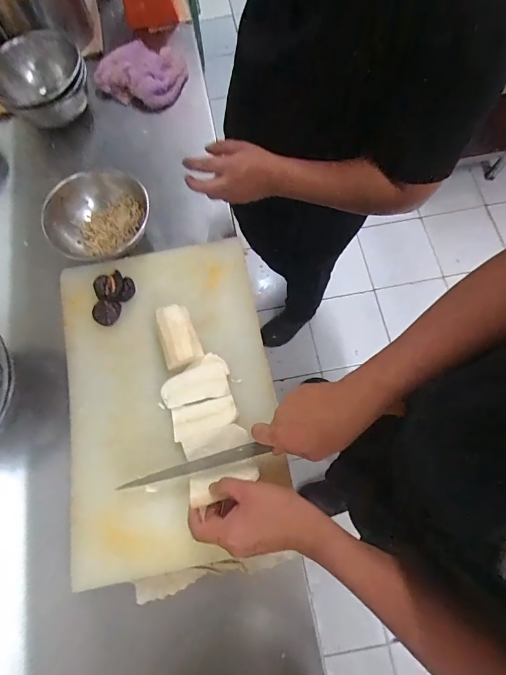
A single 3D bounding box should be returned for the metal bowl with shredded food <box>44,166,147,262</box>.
[{"bbox_3d":[-0.254,-0.195,0.607,0.164,0.091,0.139,-20,73,-5],"label":"metal bowl with shredded food"}]

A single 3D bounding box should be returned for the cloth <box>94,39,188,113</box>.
[{"bbox_3d":[-0.221,-0.560,0.757,0.155,0.050,0.154,26,75,9],"label":"cloth"}]

